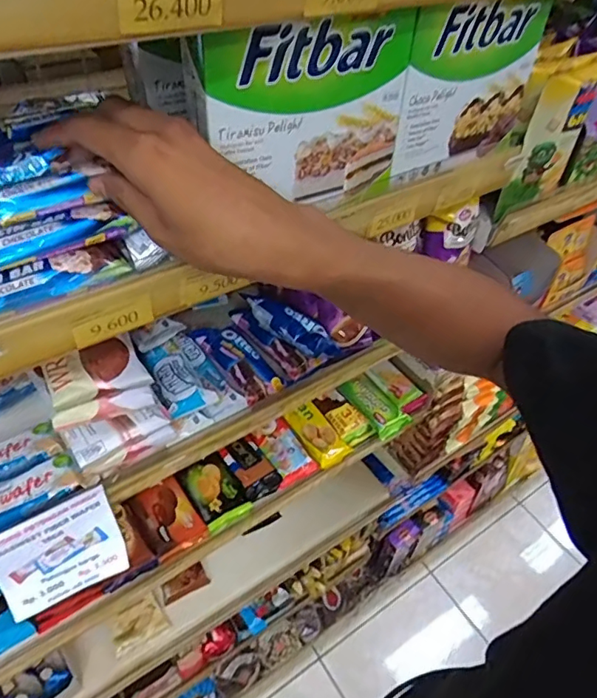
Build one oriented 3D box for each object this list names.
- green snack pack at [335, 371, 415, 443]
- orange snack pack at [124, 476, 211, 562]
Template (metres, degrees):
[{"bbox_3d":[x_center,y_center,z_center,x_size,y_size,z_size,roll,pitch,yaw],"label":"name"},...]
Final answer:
[{"bbox_3d":[0.108,0.079,0.763,0.050,0.023,0.102,-27,55,-27],"label":"green snack pack"},{"bbox_3d":[-0.159,0.203,0.637,0.066,0.022,0.086,-28,55,-27],"label":"orange snack pack"}]

